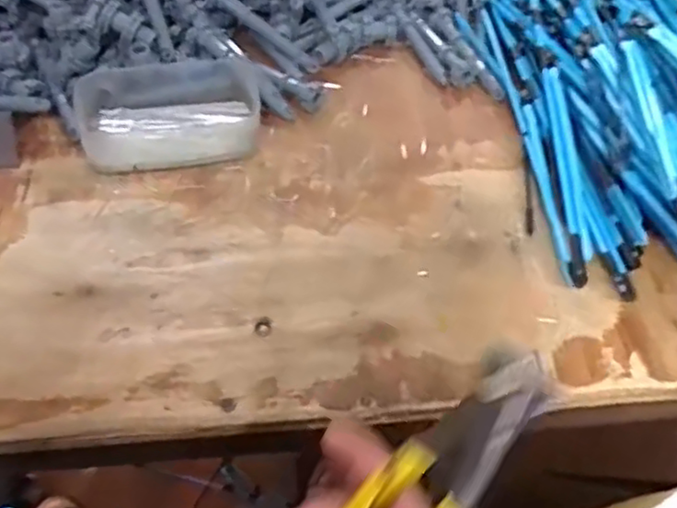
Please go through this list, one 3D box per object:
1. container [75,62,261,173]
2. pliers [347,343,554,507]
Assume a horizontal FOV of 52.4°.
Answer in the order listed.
[{"bbox_3d":[-0.116,-0.105,0.480,0.119,0.035,0.083,-11,55,-10],"label":"container"},{"bbox_3d":[0.028,0.106,0.272,0.041,0.031,0.166,39,106,22],"label":"pliers"}]

